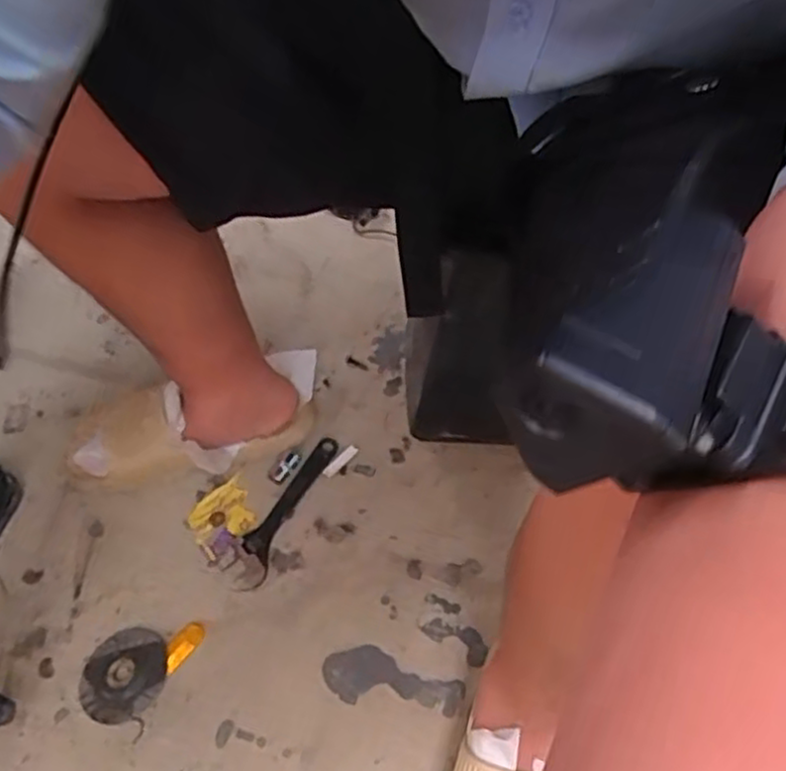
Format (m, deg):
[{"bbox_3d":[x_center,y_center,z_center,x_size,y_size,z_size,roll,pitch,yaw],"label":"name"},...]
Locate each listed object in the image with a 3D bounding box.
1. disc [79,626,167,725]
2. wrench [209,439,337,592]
[{"bbox_3d":[-0.268,0.286,0.713,0.083,0.010,0.088,-4,54,-2],"label":"disc"},{"bbox_3d":[-0.121,0.136,0.801,0.055,0.020,0.198,26,58,19],"label":"wrench"}]

